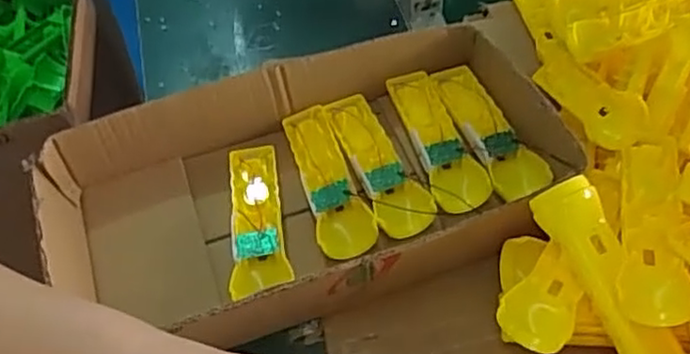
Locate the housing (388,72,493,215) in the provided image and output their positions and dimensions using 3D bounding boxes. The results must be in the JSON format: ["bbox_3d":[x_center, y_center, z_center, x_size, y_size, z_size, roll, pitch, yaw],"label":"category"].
[{"bbox_3d":[0.083,-0.040,0.629,0.051,0.018,0.163,-15,55,-8],"label":"housing"}]

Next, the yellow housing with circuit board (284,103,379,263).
[{"bbox_3d":[-0.016,0.000,0.623,0.051,0.035,0.155,-14,55,-7],"label":"yellow housing with circuit board"}]

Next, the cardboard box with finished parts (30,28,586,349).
[{"bbox_3d":[-0.034,0.002,0.603,0.439,0.082,0.242,-16,55,-8],"label":"cardboard box with finished parts"}]

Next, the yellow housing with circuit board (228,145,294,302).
[{"bbox_3d":[-0.079,0.034,0.603,0.050,0.030,0.150,-7,54,-2],"label":"yellow housing with circuit board"}]

